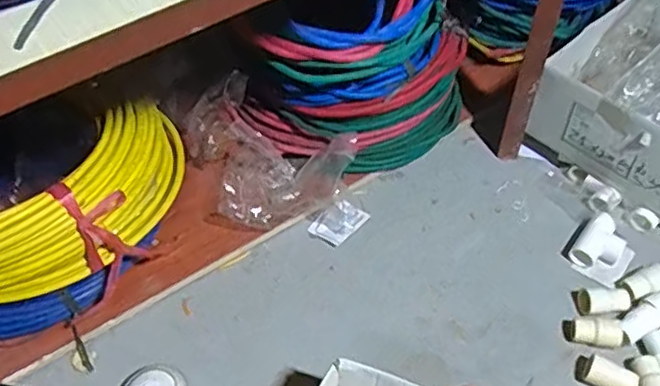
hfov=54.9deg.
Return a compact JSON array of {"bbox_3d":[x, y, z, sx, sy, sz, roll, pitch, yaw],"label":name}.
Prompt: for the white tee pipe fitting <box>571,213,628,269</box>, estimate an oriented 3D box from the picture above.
[{"bbox_3d":[0.349,0.065,0.816,0.050,0.024,0.079,35,62,27],"label":"white tee pipe fitting"}]

